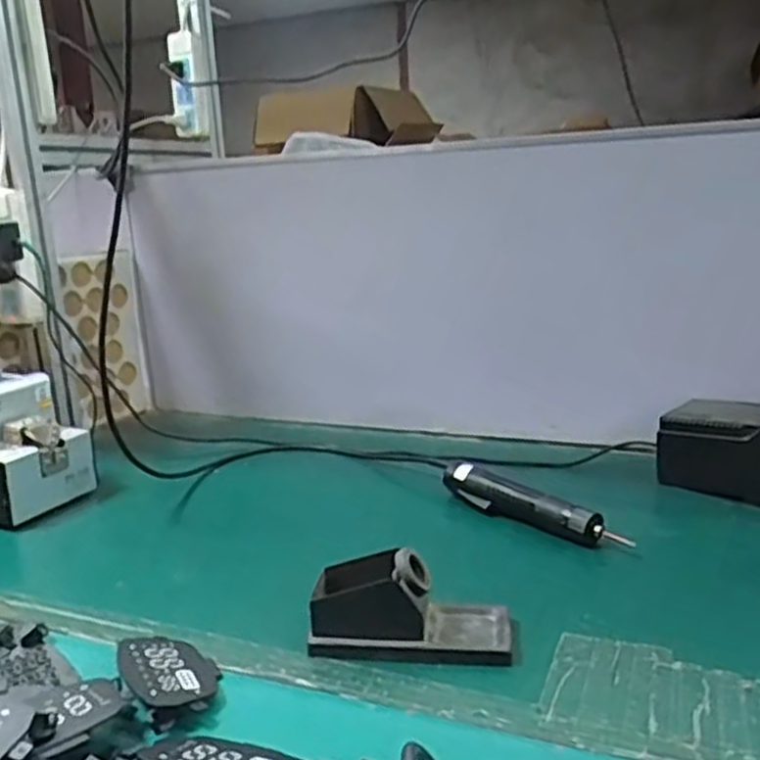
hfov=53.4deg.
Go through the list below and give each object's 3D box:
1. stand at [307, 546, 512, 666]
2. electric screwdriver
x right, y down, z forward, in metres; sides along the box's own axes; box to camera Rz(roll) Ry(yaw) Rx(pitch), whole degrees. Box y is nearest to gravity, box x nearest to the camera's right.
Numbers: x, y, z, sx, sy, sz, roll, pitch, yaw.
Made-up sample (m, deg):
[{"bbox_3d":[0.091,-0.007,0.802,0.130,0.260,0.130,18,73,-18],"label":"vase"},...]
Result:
[{"bbox_3d":[0.024,0.171,0.584,0.153,0.064,0.071,-1,13,7],"label":"stand"},{"bbox_3d":[0.151,0.127,0.792,0.031,0.043,0.227,-15,18,-42],"label":"electric screwdriver"}]

